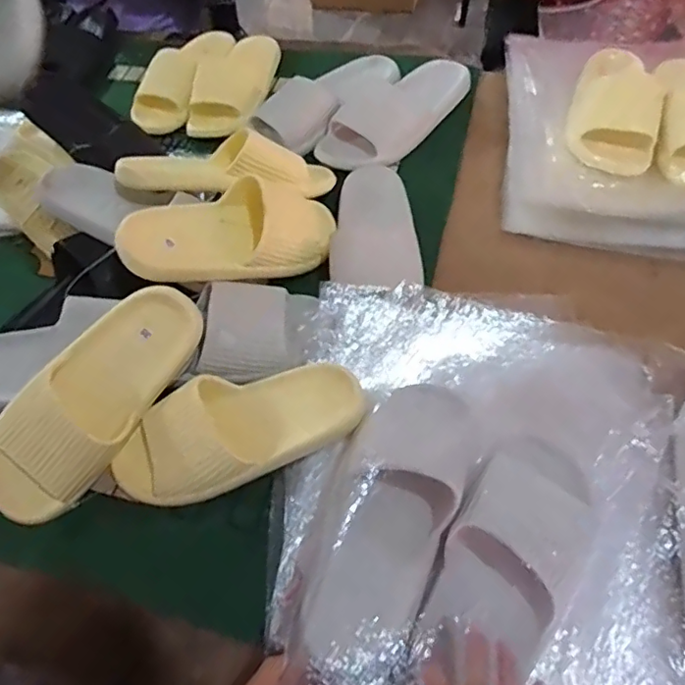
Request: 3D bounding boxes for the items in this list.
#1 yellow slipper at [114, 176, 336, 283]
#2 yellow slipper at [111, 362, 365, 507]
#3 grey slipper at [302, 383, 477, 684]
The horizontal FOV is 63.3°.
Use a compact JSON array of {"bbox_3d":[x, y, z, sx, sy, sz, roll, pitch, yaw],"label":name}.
[{"bbox_3d":[-0.119,-0.127,0.628,0.254,0.082,0.100,-13,57,-24],"label":"yellow slipper"},{"bbox_3d":[-0.103,0.085,0.546,0.246,0.058,0.094,-18,59,-7],"label":"yellow slipper"},{"bbox_3d":[0.048,0.148,0.476,0.092,0.055,0.261,15,60,13],"label":"grey slipper"}]

